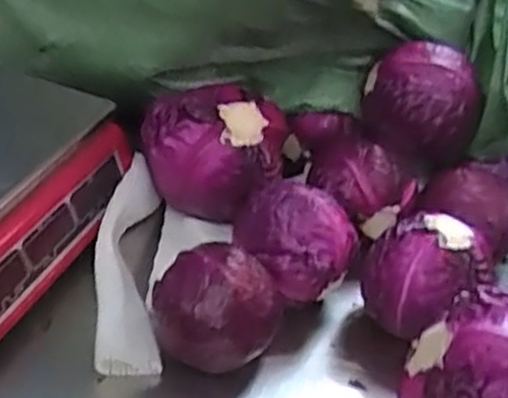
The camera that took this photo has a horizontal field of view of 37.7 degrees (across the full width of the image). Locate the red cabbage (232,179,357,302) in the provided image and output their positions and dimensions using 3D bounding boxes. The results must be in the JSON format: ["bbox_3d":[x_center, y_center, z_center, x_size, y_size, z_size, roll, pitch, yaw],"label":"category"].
[{"bbox_3d":[0.035,0.024,0.669,0.105,0.088,0.114,7,35,-4],"label":"red cabbage"}]

